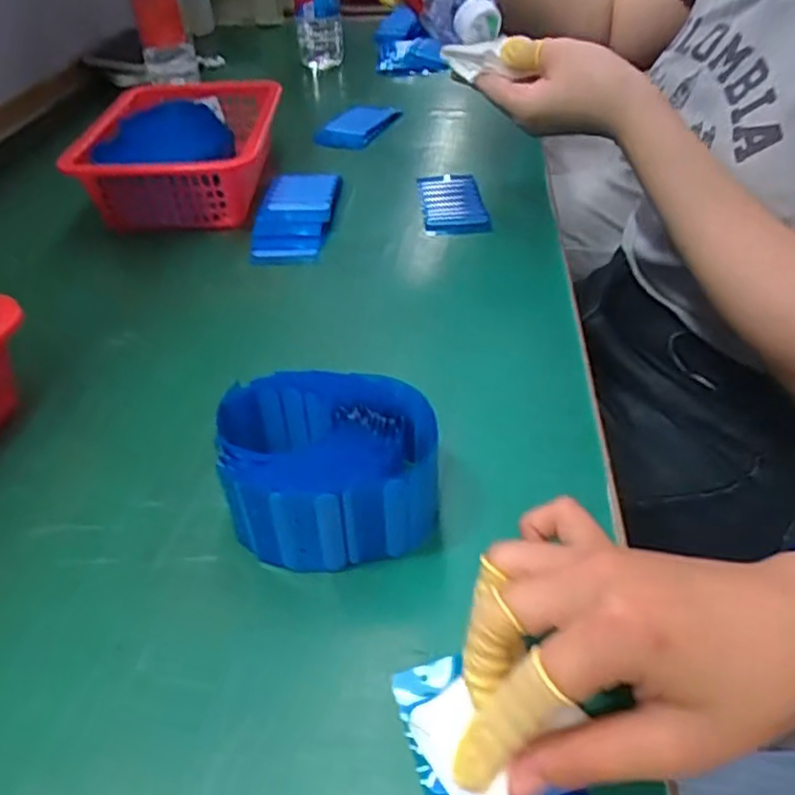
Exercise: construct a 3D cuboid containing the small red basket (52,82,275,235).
[{"bbox_3d":[-0.192,-0.230,0.613,0.161,0.062,0.218,-2,41,0],"label":"small red basket"}]

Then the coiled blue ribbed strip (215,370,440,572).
[{"bbox_3d":[-0.031,0.034,0.314,0.096,0.053,0.076,-1,41,2],"label":"coiled blue ribbed strip"}]

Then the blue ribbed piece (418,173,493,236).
[{"bbox_3d":[0.048,-0.176,0.592,0.053,0.006,0.119,-3,41,0],"label":"blue ribbed piece"}]

